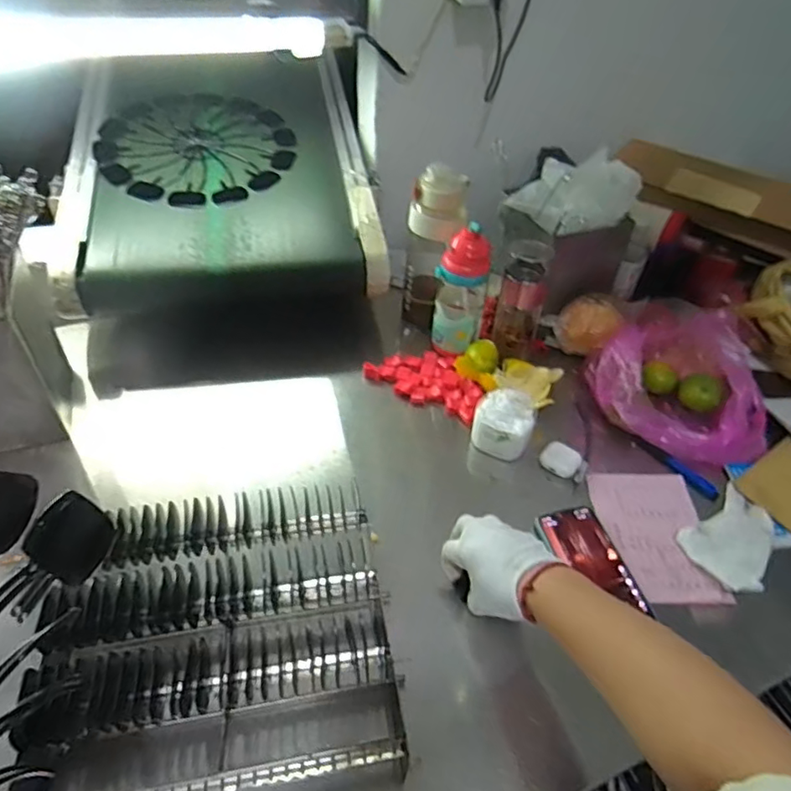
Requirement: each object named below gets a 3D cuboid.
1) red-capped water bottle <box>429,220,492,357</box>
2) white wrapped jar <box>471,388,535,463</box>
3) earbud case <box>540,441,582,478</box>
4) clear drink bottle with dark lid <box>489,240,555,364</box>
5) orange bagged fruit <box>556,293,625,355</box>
[{"bbox_3d":[0.098,-0.154,0.877,0.078,0.196,0.067,10,45,6],"label":"red-capped water bottle"},{"bbox_3d":[0.147,0.037,0.786,0.076,0.056,0.077,2,45,-2],"label":"white wrapped jar"},{"bbox_3d":[0.219,0.085,0.766,0.049,0.020,0.042,29,50,23],"label":"earbud case"},{"bbox_3d":[0.187,-0.134,0.873,0.067,0.177,0.071,14,46,9],"label":"clear drink bottle with dark lid"},{"bbox_3d":[0.309,-0.112,0.922,0.089,0.080,0.075,30,50,23],"label":"orange bagged fruit"}]

